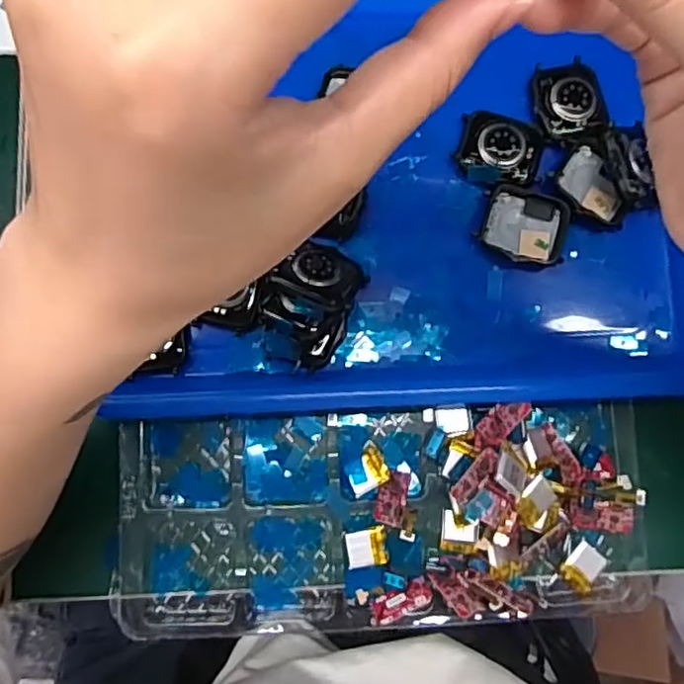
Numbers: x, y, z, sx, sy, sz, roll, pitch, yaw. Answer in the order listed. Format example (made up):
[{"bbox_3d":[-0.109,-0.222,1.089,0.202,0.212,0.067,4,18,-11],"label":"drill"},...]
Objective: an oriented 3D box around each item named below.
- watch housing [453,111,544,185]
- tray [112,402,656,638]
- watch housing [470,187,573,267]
[{"bbox_3d":[0.083,-0.101,0.335,0.042,0.009,0.038,18,81,1],"label":"watch housing"},{"bbox_3d":[0.020,0.089,0.321,0.265,0.032,0.107,-2,81,-2],"label":"tray"},{"bbox_3d":[0.095,-0.060,0.333,0.045,0.008,0.038,12,81,0],"label":"watch housing"}]

